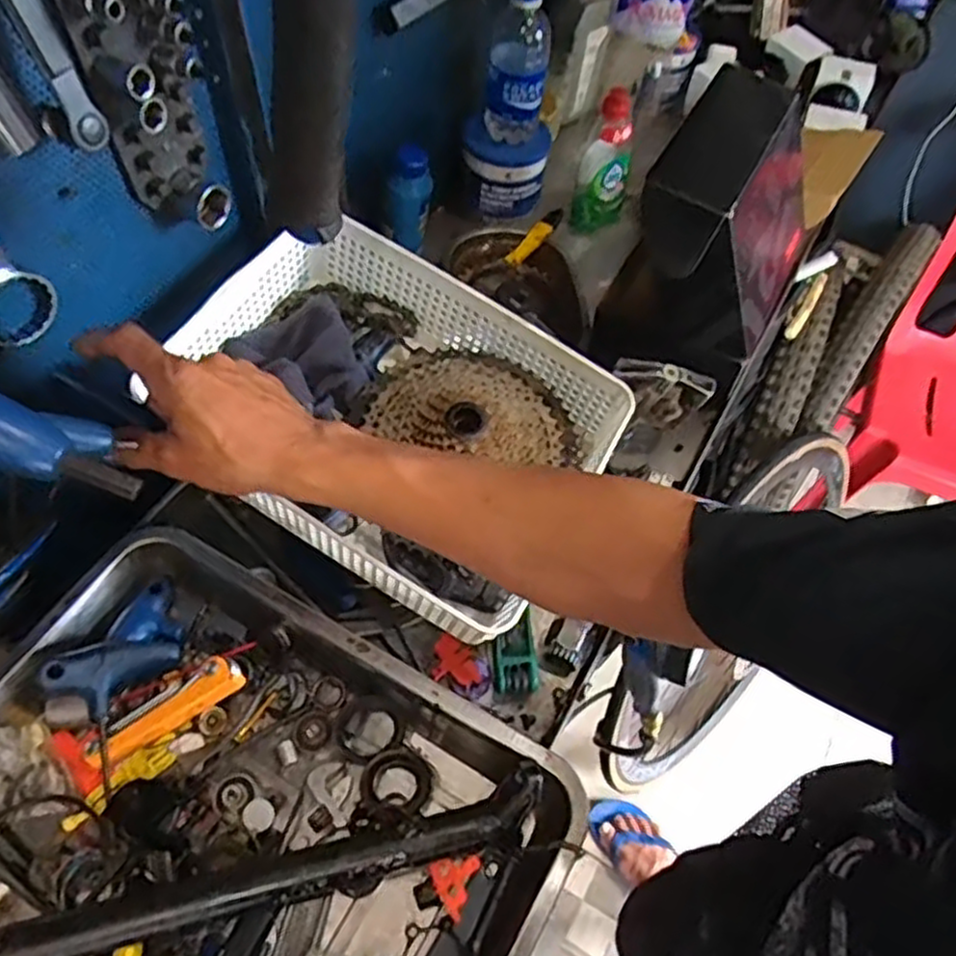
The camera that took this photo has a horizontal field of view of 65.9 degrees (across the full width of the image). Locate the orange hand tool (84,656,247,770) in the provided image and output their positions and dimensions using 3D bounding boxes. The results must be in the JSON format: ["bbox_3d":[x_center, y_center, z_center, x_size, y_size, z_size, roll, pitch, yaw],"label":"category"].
[{"bbox_3d":[-0.213,0.162,0.504,0.109,0.025,0.022,-32,64,-6],"label":"orange hand tool"}]

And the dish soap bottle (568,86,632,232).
[{"bbox_3d":[0.154,-0.379,0.883,0.060,0.167,0.057,12,58,5],"label":"dish soap bottle"}]

